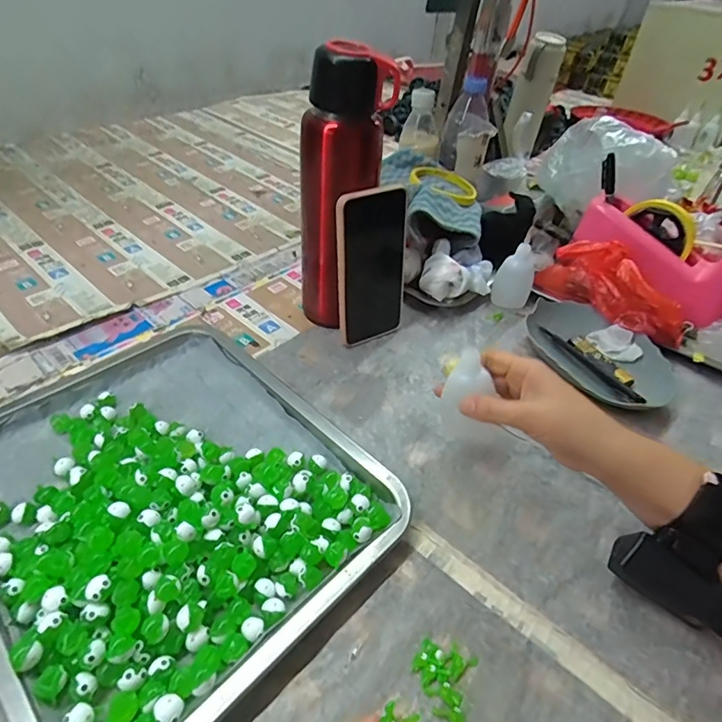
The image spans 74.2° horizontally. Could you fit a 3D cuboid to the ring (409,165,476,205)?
[{"bbox_3d":[0.113,-0.242,0.655,0.092,0.015,0.089,11,42,6],"label":"ring"}]

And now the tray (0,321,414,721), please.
[{"bbox_3d":[-0.156,0.089,0.368,0.320,0.036,0.259,35,49,28],"label":"tray"}]

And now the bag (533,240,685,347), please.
[{"bbox_3d":[0.288,-0.082,0.549,0.046,0.077,0.170,-27,52,-31],"label":"bag"}]

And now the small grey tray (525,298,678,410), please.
[{"bbox_3d":[0.255,-0.013,0.520,0.108,0.026,0.159,-21,49,-27],"label":"small grey tray"}]

